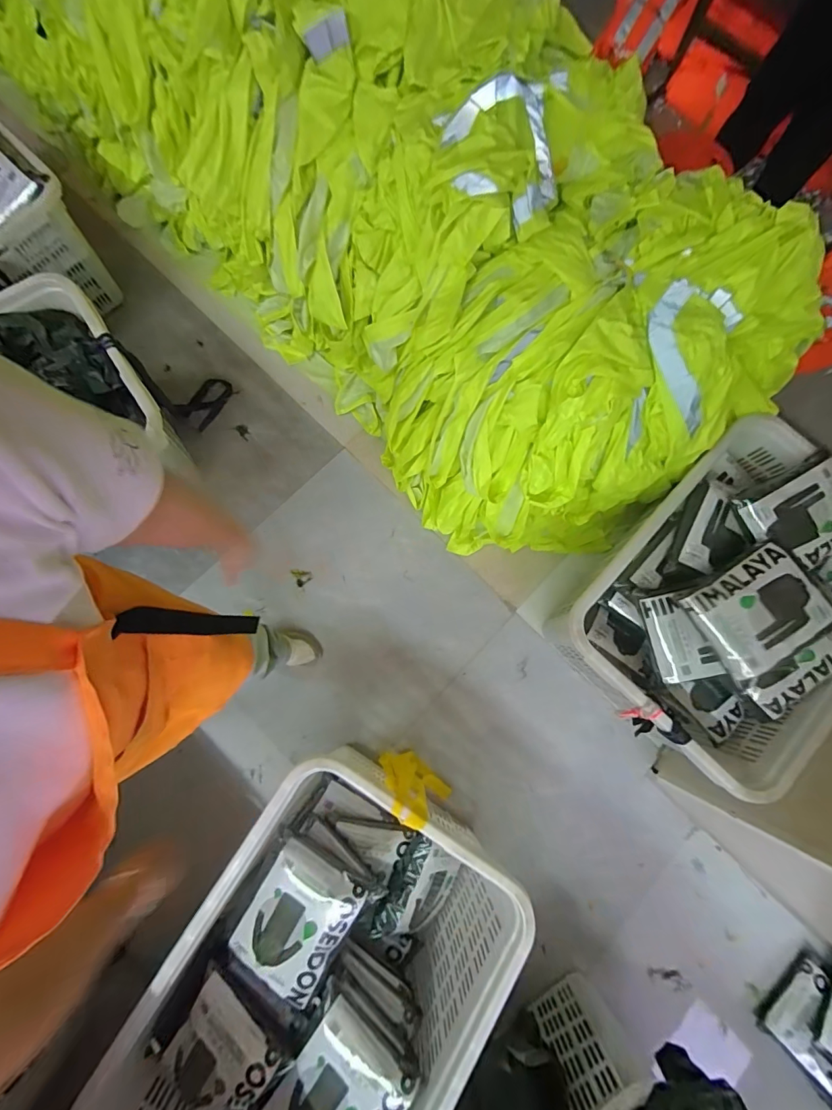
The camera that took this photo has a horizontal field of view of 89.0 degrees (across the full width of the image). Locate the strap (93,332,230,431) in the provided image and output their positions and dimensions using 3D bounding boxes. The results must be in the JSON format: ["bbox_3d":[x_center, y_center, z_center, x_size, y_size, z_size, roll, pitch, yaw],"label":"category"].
[{"bbox_3d":[-0.723,-0.548,1.277,0.118,0.384,0.211,34,82,3],"label":"strap"}]

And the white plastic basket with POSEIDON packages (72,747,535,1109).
[{"bbox_3d":[-0.209,0.932,0.952,0.571,0.352,0.836,32,82,3],"label":"white plastic basket with POSEIDON packages"}]

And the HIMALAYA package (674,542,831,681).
[{"bbox_3d":[0.777,0.122,0.950,0.280,0.039,0.222,-25,83,-6],"label":"HIMALAYA package"}]

